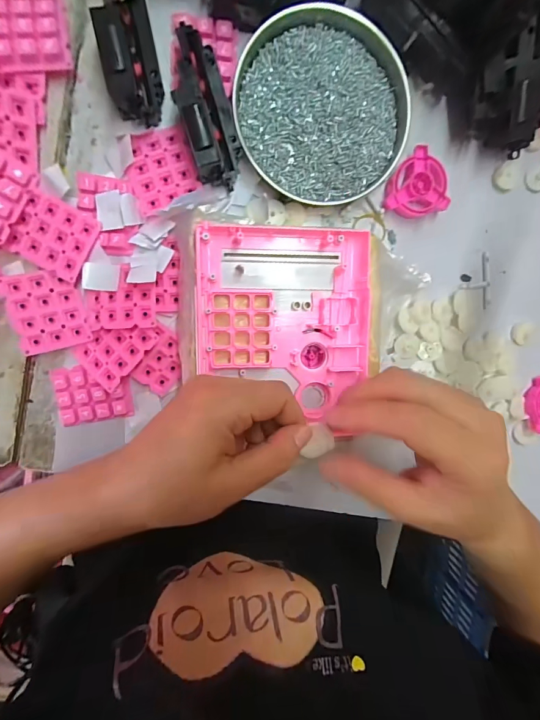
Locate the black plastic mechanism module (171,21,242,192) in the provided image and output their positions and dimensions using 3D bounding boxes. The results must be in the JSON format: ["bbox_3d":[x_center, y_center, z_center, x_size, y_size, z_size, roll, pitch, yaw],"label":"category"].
[{"bbox_3d":[-0.048,-0.182,0.251,0.036,0.034,0.098,-18,100,-4],"label":"black plastic mechanism module"}]

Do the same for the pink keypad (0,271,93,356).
[{"bbox_3d":[-0.173,-0.037,0.264,0.050,0.014,0.058,-14,100,-5],"label":"pink keypad"}]

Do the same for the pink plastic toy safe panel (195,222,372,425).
[{"bbox_3d":[0.011,-0.030,0.270,0.134,0.019,0.145,0,96,-7],"label":"pink plastic toy safe panel"}]

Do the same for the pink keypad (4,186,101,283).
[{"bbox_3d":[-0.161,-0.093,0.258,0.050,0.012,0.049,26,95,-10],"label":"pink keypad"}]

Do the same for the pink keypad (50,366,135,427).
[{"bbox_3d":[-0.148,0.028,0.286,0.059,0.007,0.048,-10,100,-6],"label":"pink keypad"}]

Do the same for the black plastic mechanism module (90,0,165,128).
[{"bbox_3d":[-0.099,-0.214,0.244,0.036,0.038,0.074,-9,100,-6],"label":"black plastic mechanism module"}]

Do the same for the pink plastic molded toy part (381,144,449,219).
[{"bbox_3d":[0.123,-0.150,0.294,0.051,0.016,0.053,-17,100,-4],"label":"pink plastic molded toy part"}]

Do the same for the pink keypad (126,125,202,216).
[{"bbox_3d":[-0.084,-0.148,0.266,0.051,0.013,0.055,-21,101,-4],"label":"pink keypad"}]

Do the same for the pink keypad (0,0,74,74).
[{"bbox_3d":[-0.163,-0.226,0.233,0.046,0.012,0.057,-9,89,-13],"label":"pink keypad"}]

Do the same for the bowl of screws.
[{"bbox_3d":[0.043,-0.199,0.272,0.134,0.023,0.128,-1,99,-7],"label":"bowl of screws"}]

